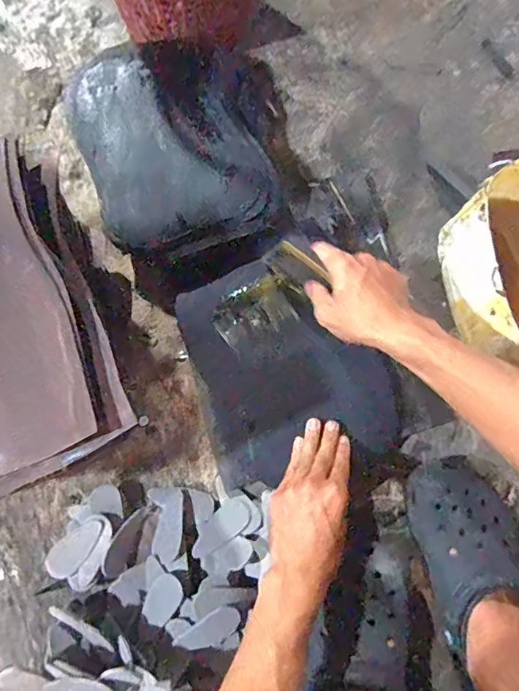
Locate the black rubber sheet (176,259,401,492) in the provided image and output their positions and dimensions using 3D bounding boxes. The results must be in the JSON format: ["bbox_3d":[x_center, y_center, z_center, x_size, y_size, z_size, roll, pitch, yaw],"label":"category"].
[{"bbox_3d":[0.036,0.023,0.568,0.213,0.018,0.238,-18,86,-2],"label":"black rubber sheet"}]

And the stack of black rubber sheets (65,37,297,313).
[{"bbox_3d":[-0.098,-0.229,0.596,0.223,0.084,0.304,-26,79,-8],"label":"stack of black rubber sheets"}]

